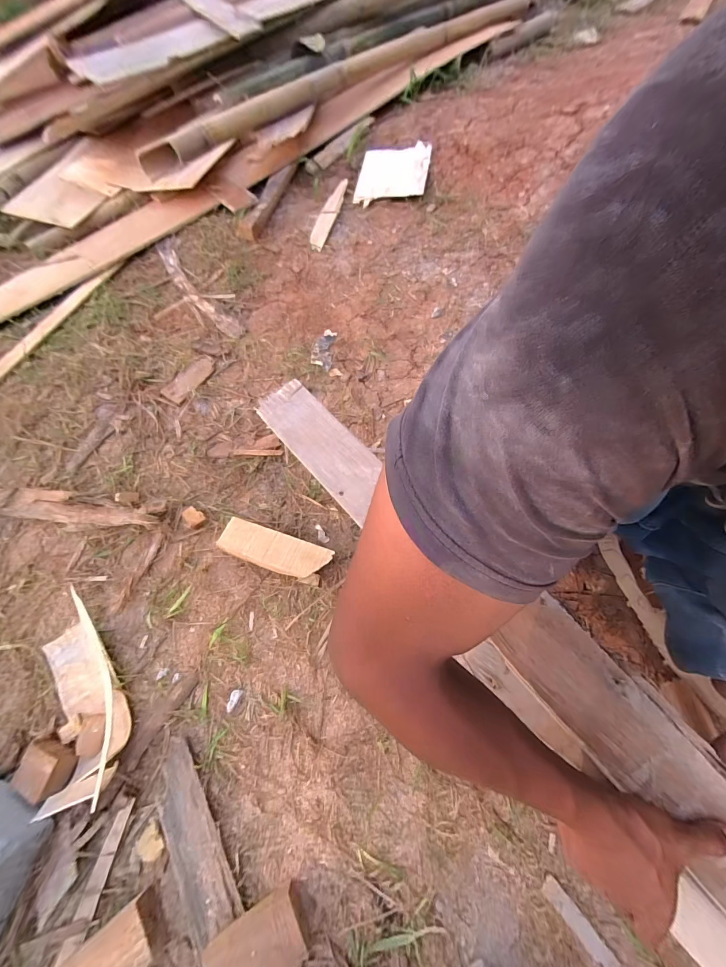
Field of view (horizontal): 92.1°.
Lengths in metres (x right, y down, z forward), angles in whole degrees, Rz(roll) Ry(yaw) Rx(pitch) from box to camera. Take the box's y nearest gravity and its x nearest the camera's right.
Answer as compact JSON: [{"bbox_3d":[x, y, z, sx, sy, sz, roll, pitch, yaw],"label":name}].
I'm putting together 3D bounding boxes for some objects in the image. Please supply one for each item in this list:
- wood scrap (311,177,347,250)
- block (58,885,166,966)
[{"bbox_3d":[-0.096,-0.772,0.997,0.044,0.021,0.309,12,66,8],"label":"wood scrap"},{"bbox_3d":[-0.286,0.536,0.391,0.107,0.038,0.060,-36,64,-14],"label":"block"}]

